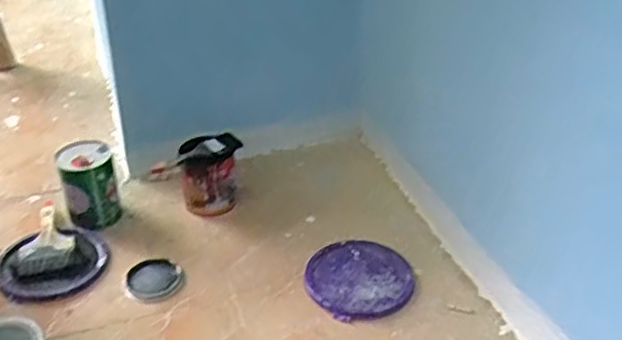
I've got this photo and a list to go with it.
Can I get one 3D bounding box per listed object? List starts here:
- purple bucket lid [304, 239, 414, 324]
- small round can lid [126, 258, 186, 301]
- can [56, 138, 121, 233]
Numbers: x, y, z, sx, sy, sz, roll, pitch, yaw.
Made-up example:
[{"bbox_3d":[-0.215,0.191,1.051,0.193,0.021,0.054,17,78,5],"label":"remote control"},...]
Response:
[{"bbox_3d":[0.083,0.179,1.118,0.181,0.013,0.188,1,34,-1],"label":"purple bucket lid"},{"bbox_3d":[-0.268,0.186,1.108,0.095,0.009,0.087,1,34,-1],"label":"small round can lid"},{"bbox_3d":[-0.414,0.030,1.213,0.095,0.143,0.095,-14,37,-21],"label":"can"}]

